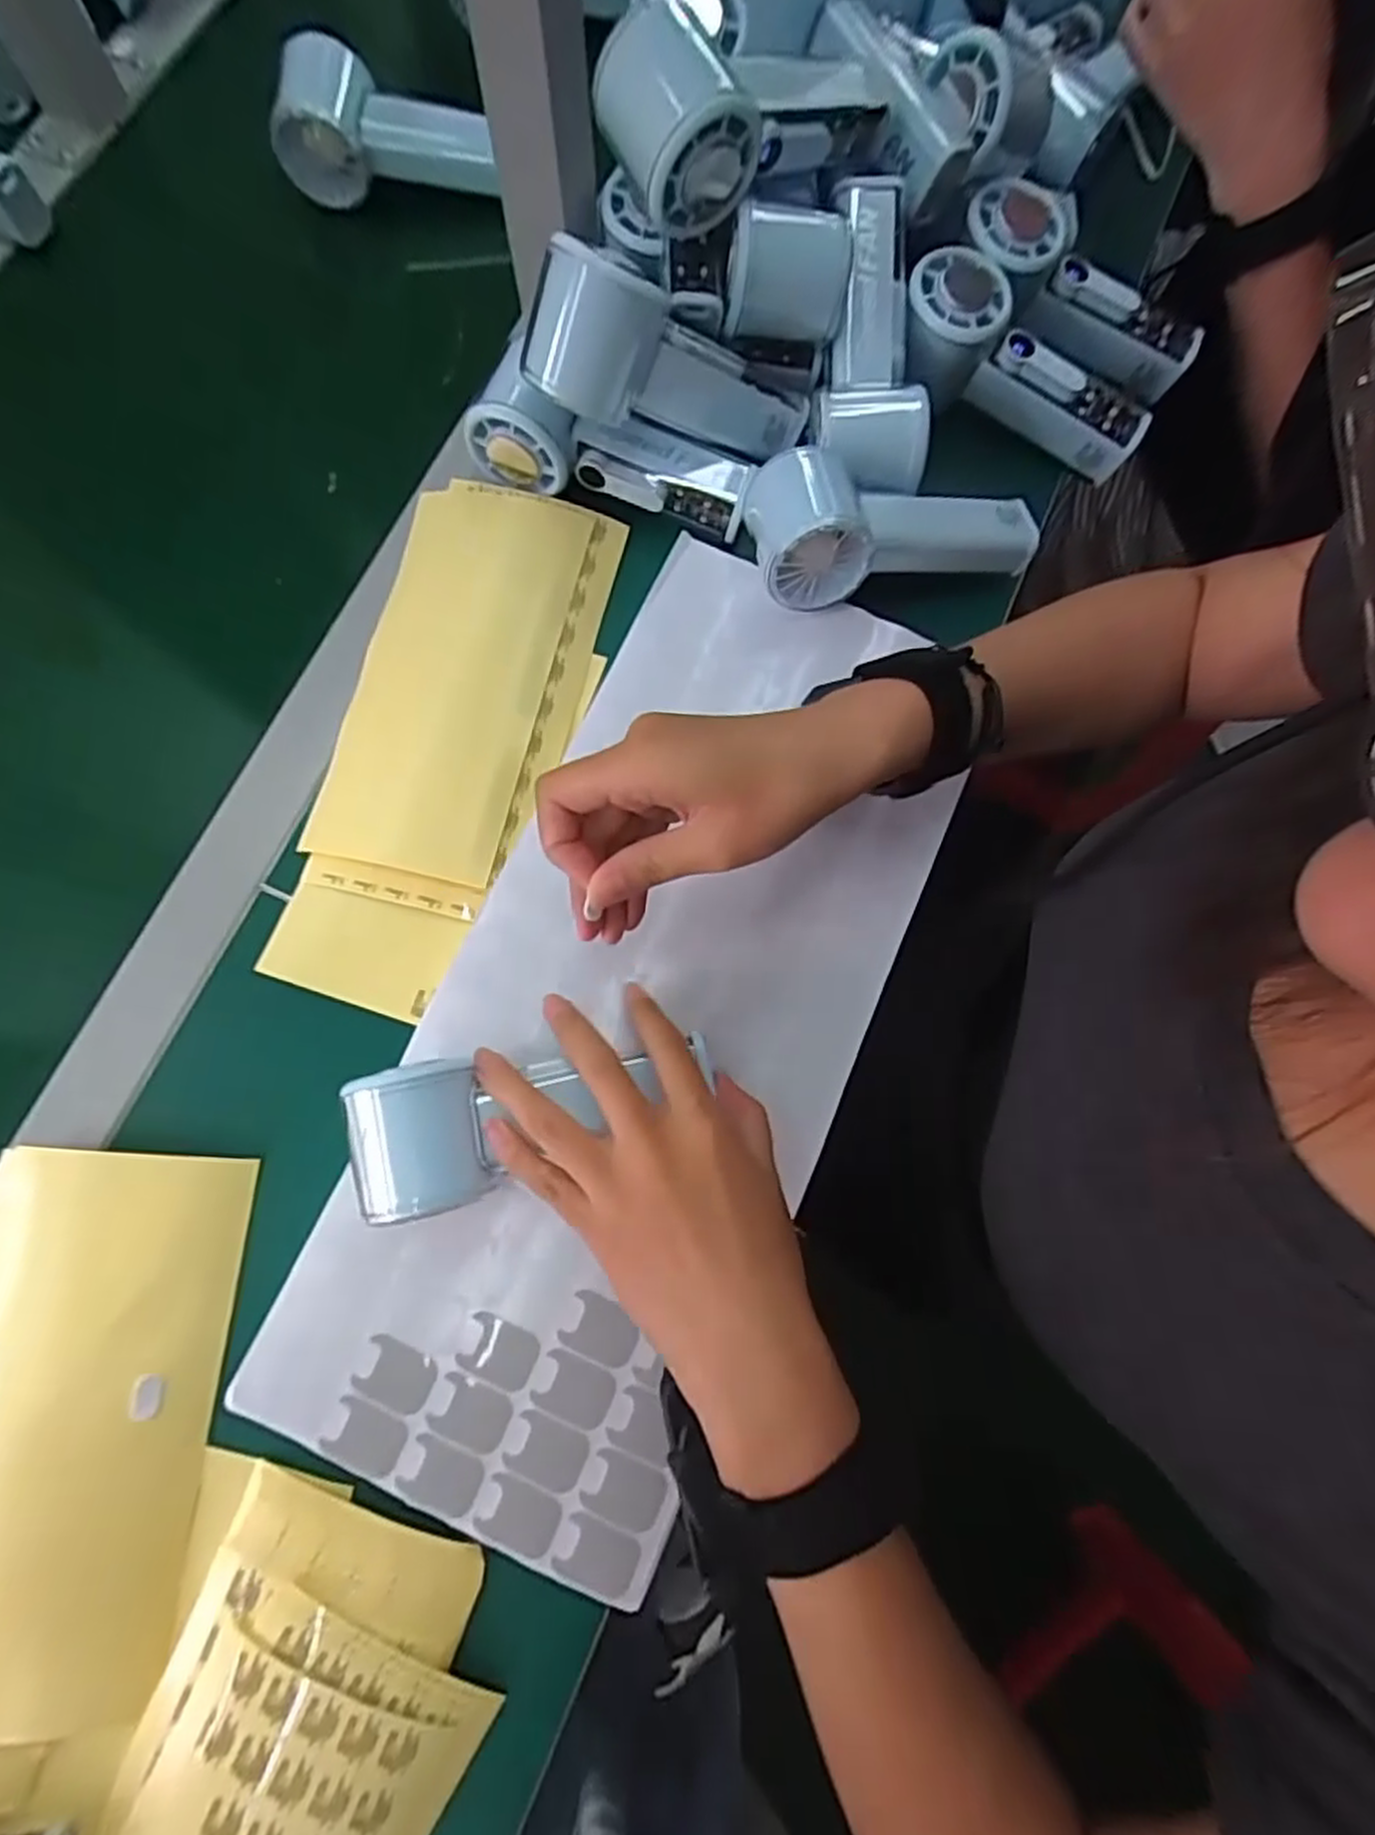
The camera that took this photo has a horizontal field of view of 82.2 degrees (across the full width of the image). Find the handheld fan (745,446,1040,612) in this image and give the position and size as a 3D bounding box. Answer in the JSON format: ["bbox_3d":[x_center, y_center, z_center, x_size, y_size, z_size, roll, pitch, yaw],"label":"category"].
[{"bbox_3d":[0.111,-0.208,0.419,0.153,0.066,0.064,-9,78,-3],"label":"handheld fan"}]

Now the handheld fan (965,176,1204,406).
[{"bbox_3d":[0.225,-0.358,0.451,0.154,0.040,0.056,30,78,-13],"label":"handheld fan"}]

